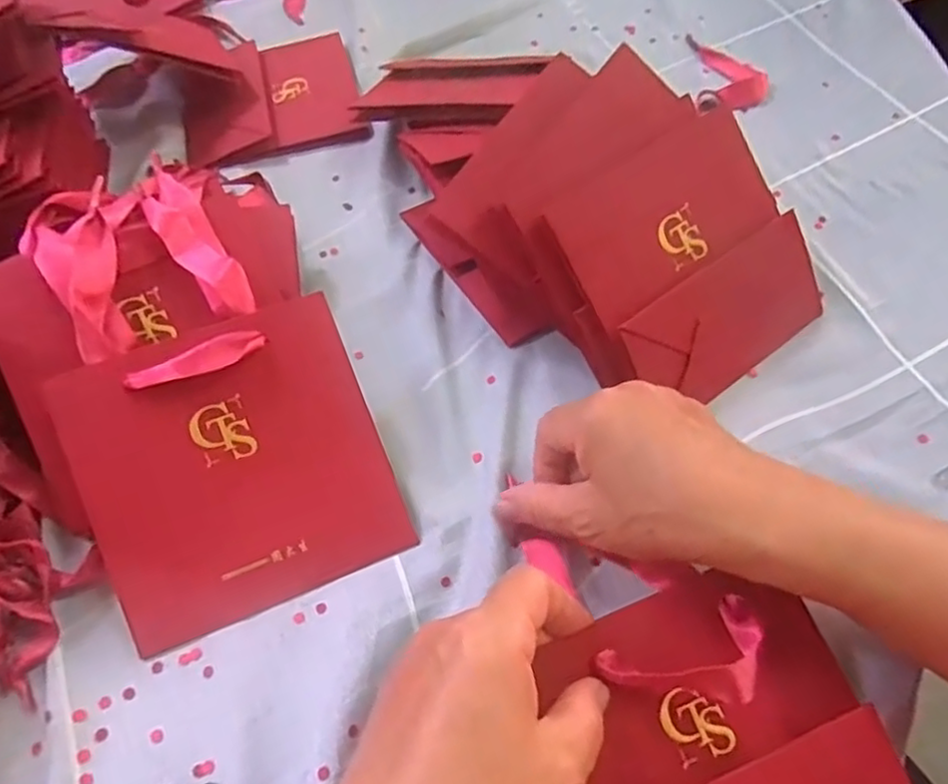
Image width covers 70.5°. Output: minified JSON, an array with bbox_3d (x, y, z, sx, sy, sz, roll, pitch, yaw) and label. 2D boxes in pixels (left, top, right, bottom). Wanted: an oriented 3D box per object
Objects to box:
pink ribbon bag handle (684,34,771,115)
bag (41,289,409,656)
[{"bbox_3d":[0.208,-0.263,0.544,0.058,0.010,0.099,5,56,5],"label":"pink ribbon bag handle"},{"bbox_3d":[-0.116,0.036,0.330,0.137,0.008,0.138,-21,89,-14],"label":"bag"}]

